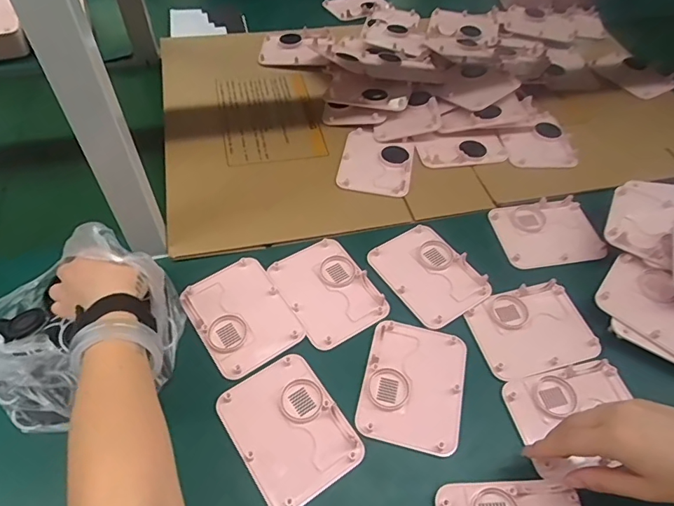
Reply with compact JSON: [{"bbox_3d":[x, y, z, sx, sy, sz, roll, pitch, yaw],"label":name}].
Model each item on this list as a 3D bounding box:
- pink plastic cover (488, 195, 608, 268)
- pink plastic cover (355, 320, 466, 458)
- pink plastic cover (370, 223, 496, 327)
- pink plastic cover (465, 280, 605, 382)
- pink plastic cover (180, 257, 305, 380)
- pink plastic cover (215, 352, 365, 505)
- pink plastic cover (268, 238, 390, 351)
[{"bbox_3d":[0.267,-0.027,0.610,0.130,0.014,0.092,-7,54,-9],"label":"pink plastic cover"},{"bbox_3d":[0.077,0.128,0.484,0.096,0.008,0.125,12,53,6],"label":"pink plastic cover"},{"bbox_3d":[0.107,0.022,0.562,0.095,0.008,0.124,-29,60,-23],"label":"pink plastic cover"},{"bbox_3d":[0.211,0.081,0.525,0.124,0.008,0.092,-13,55,-13],"label":"pink plastic cover"},{"bbox_3d":[-0.103,0.065,0.521,0.095,0.006,0.123,-28,59,-22],"label":"pink plastic cover"},{"bbox_3d":[-0.045,0.163,0.452,0.096,0.008,0.125,-28,59,-22],"label":"pink plastic cover"},{"bbox_3d":[-0.010,0.041,0.546,0.093,0.006,0.125,-26,59,-21],"label":"pink plastic cover"}]

